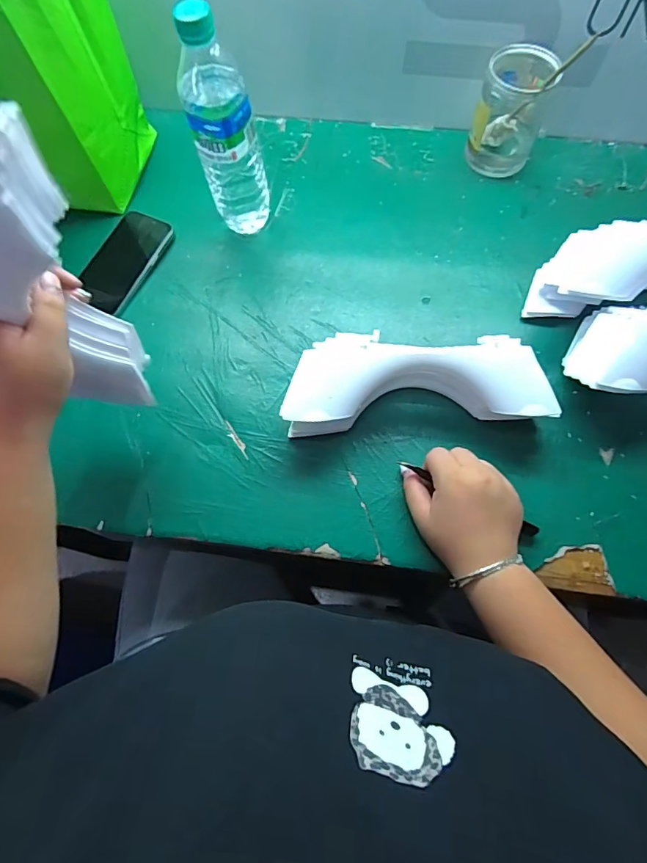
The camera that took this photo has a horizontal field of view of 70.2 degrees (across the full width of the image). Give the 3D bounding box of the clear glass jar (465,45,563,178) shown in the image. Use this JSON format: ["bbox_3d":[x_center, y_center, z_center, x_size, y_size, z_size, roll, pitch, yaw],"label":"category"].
[{"bbox_3d":[0.233,-0.398,0.571,0.078,0.120,0.075,-1,69,2],"label":"clear glass jar"}]

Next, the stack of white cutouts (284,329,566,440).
[{"bbox_3d":[0.090,-0.048,0.469,0.260,0.067,0.091,-2,69,1],"label":"stack of white cutouts"}]

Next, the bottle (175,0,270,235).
[{"bbox_3d":[-0.103,-0.311,0.489,0.065,0.227,0.055,-12,69,-3],"label":"bottle"}]

